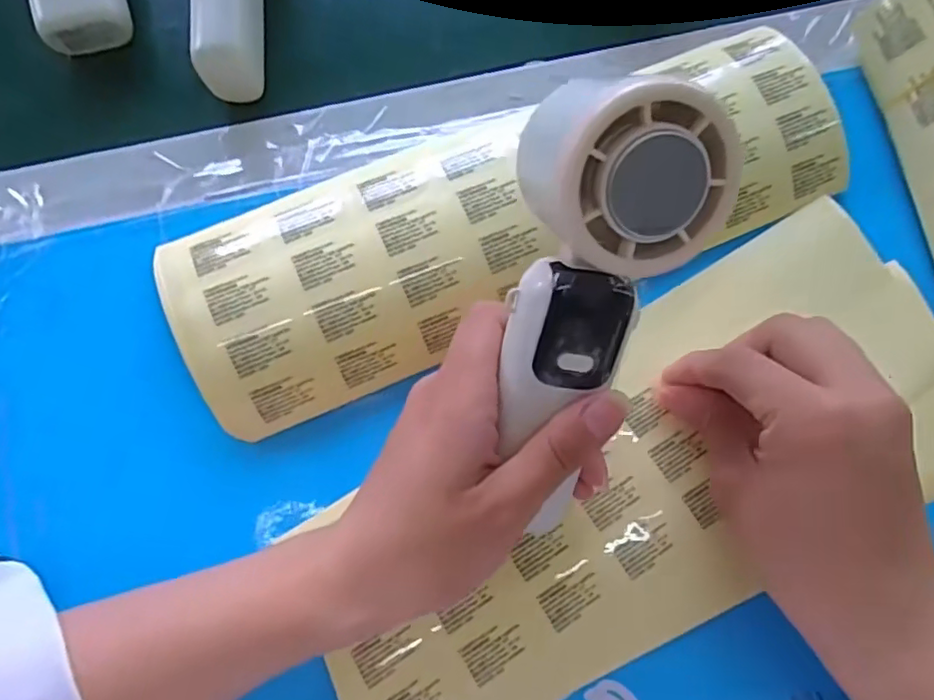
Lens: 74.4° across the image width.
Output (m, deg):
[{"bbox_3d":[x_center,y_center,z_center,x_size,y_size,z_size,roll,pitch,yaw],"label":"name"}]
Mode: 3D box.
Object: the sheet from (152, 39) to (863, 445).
[{"bbox_3d":[0.024,-0.060,0.286,0.313,0.039,0.094,-23,87,-8],"label":"sheet"}]

